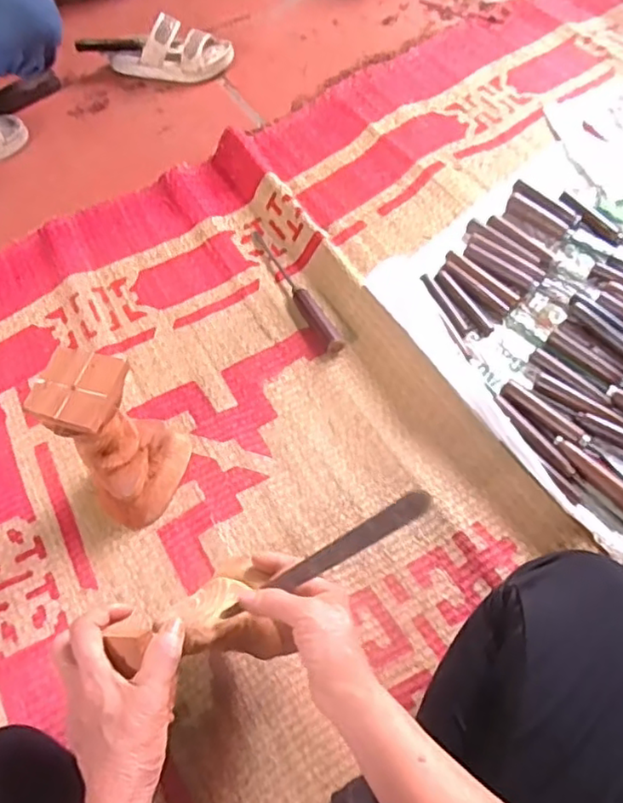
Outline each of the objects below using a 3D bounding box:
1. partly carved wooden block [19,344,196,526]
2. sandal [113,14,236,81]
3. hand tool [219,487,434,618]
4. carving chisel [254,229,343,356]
[{"bbox_3d":[-0.210,0.046,0.656,0.105,0.178,0.113,13,63,12],"label":"partly carved wooden block"},{"bbox_3d":[-0.255,-0.626,1.107,0.214,0.071,0.081,6,61,8],"label":"sandal"},{"bbox_3d":[0.016,0.128,0.518,0.192,0.007,0.023,-29,63,-10],"label":"hand tool"},{"bbox_3d":[-0.025,-0.158,0.843,0.026,0.018,0.248,-28,62,-10],"label":"carving chisel"}]

